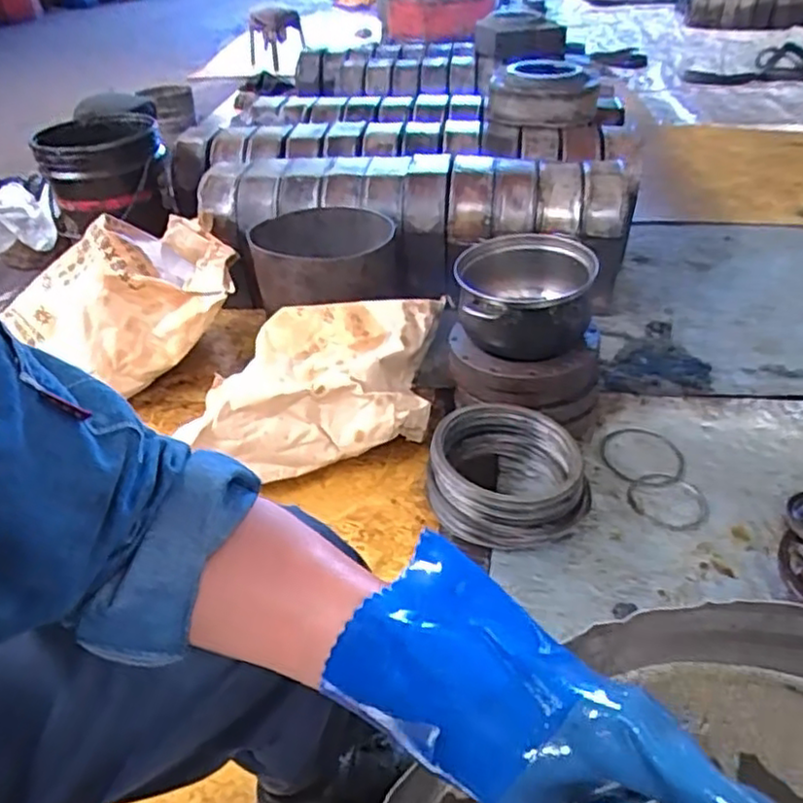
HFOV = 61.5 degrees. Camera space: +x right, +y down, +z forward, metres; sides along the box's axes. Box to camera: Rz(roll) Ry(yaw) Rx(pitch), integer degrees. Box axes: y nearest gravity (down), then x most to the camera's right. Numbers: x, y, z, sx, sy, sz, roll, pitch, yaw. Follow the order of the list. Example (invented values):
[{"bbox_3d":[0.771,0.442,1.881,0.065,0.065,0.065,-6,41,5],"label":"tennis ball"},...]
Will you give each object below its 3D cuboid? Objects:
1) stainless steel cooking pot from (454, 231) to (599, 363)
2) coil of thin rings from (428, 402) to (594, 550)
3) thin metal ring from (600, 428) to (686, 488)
[{"bbox_3d":[0.192,-0.174,1.079,0.205,0.112,0.220,-2,38,1],"label":"stainless steel cooking pot"},{"bbox_3d":[0.154,0.104,0.966,0.220,0.094,0.205,5,38,10],"label":"coil of thin rings"},{"bbox_3d":[0.387,0.088,1.069,0.137,0.007,0.129,-2,38,1],"label":"thin metal ring"}]

